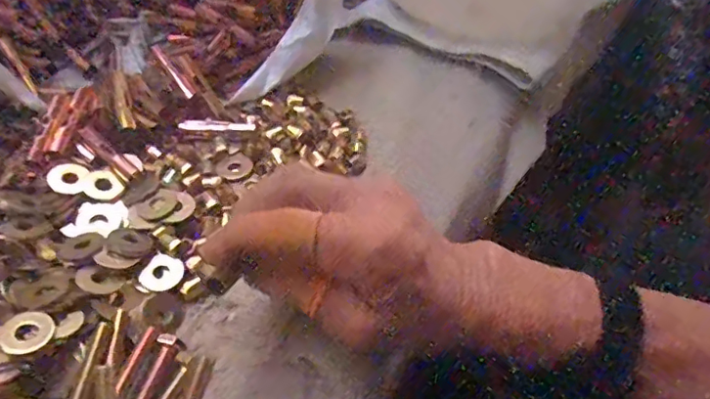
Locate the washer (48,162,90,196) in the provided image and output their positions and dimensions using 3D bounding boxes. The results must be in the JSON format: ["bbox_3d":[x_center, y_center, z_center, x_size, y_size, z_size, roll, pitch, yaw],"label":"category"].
[{"bbox_3d":[-0.152,-0.012,0.298,0.018,0.004,0.022,11,45,-15],"label":"washer"}]

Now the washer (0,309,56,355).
[{"bbox_3d":[-0.139,0.056,0.239,0.021,0.004,0.021,4,43,-4],"label":"washer"}]

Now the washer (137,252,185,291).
[{"bbox_3d":[-0.095,0.037,0.281,0.018,0.004,0.021,37,58,-2],"label":"washer"}]

